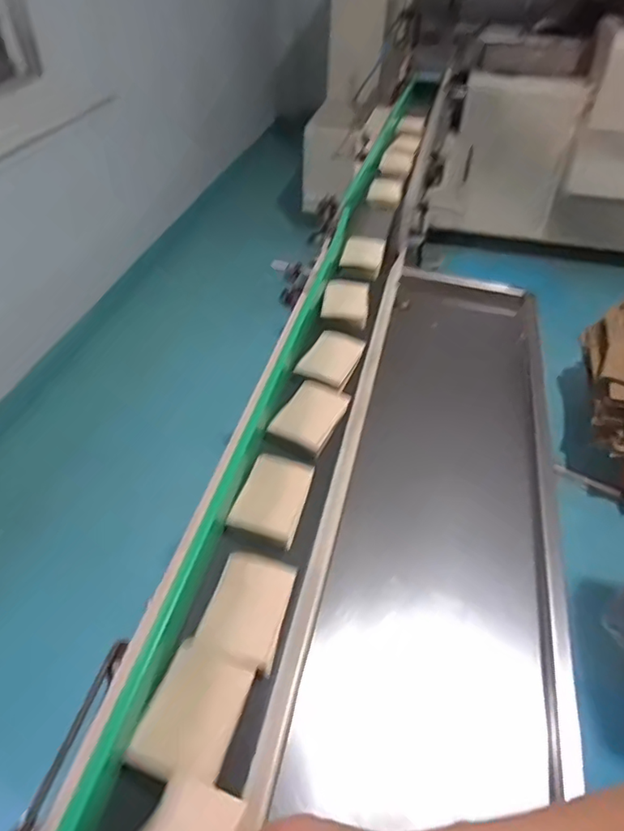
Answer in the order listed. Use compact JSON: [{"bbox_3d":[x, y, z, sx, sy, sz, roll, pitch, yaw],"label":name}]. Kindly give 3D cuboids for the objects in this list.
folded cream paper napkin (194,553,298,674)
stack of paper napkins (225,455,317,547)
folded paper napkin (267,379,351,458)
[{"bbox_3d":[-0.059,0.184,0.551,0.074,0.018,0.101,16,42,9],"label":"folded cream paper napkin"},{"bbox_3d":[-0.044,0.091,0.654,0.072,0.025,0.105,13,41,6],"label":"stack of paper napkins"},{"bbox_3d":[0.001,-0.004,0.761,0.071,0.021,0.111,21,43,15],"label":"folded paper napkin"}]

